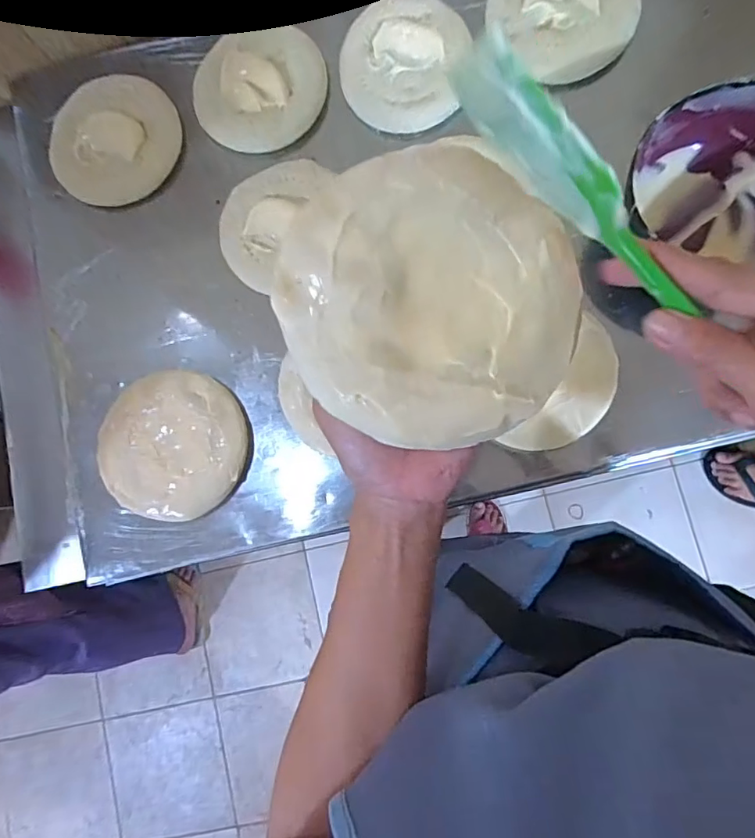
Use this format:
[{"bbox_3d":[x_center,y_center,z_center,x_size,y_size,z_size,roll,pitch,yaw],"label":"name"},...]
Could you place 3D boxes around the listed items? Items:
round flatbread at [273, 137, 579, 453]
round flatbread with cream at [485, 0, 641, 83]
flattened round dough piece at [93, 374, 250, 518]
[{"bbox_3d":[0.027,-0.058,0.250,0.140,0.031,0.135,0,86,6],"label":"round flatbread"},{"bbox_3d":[0.195,-0.425,0.538,0.132,0.019,0.139,0,86,6],"label":"round flatbread with cream"},{"bbox_3d":[-0.209,0.027,0.531,0.143,0.024,0.146,0,86,6],"label":"flattened round dough piece"}]

